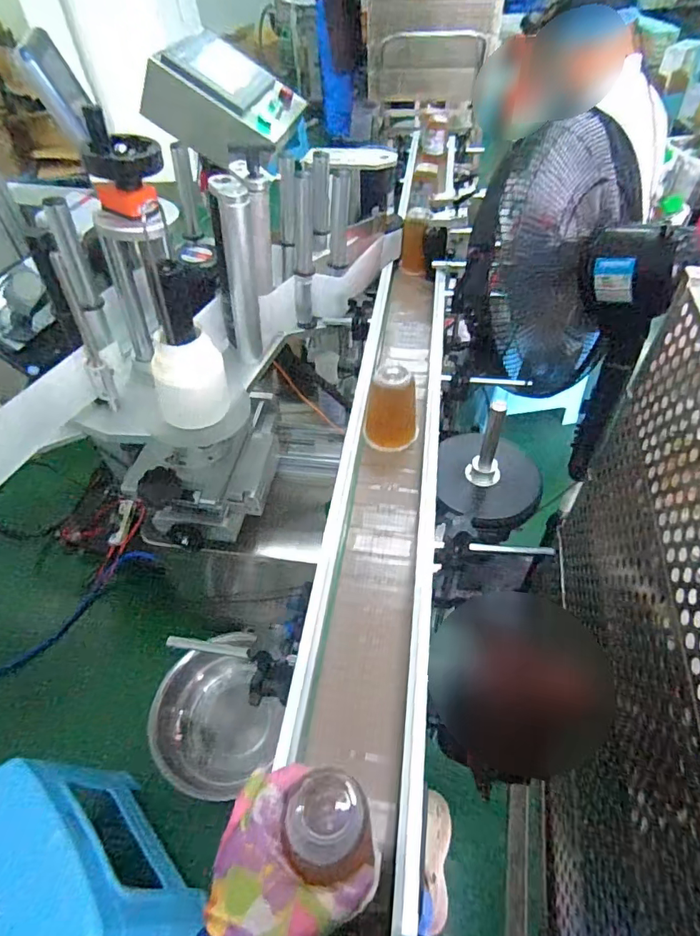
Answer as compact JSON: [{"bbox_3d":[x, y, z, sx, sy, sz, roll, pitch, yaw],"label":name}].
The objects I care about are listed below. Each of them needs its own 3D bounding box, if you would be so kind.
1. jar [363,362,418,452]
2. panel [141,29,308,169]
[{"bbox_3d":[0.064,-0.097,0.762,0.081,0.124,0.099,1,49,4],"label":"jar"},{"bbox_3d":[-0.245,-0.730,1.006,0.257,0.147,0.277,31,52,-16],"label":"panel"}]

